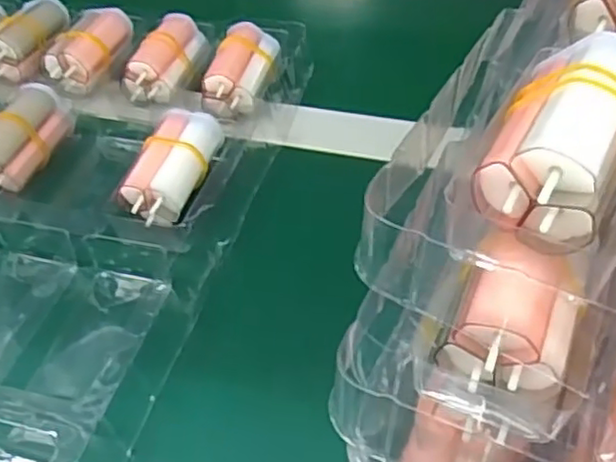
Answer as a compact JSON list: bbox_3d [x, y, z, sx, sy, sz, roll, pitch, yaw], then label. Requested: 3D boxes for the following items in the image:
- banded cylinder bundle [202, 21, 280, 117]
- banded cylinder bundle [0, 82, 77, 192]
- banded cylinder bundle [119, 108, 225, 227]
[{"bbox_3d":[-0.041,-0.102,0.404,0.031,0.020,0.066,14,61,13],"label":"banded cylinder bundle"},{"bbox_3d":[-0.163,-0.052,0.377,0.025,0.034,0.068,16,49,14],"label":"banded cylinder bundle"},{"bbox_3d":[-0.071,-0.036,0.349,0.035,0.023,0.068,16,61,14],"label":"banded cylinder bundle"}]

